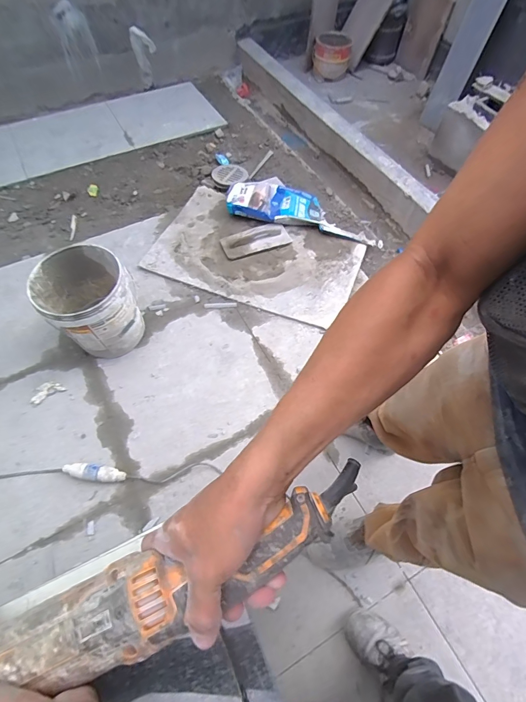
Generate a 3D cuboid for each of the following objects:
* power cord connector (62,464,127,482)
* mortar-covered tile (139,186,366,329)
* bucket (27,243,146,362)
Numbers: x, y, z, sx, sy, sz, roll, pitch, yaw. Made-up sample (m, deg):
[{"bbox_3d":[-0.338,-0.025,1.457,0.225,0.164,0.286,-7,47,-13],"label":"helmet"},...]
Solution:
[{"bbox_3d":[-0.524,0.377,1.112,0.194,0.045,0.046,7,59,3],"label":"power cord connector"},{"bbox_3d":[-0.027,-0.440,1.632,0.905,0.029,0.551,21,68,6],"label":"mortar-covered tile"},{"bbox_3d":[-0.599,-0.159,1.277,0.292,0.318,0.279,0,59,-1],"label":"bucket"}]

